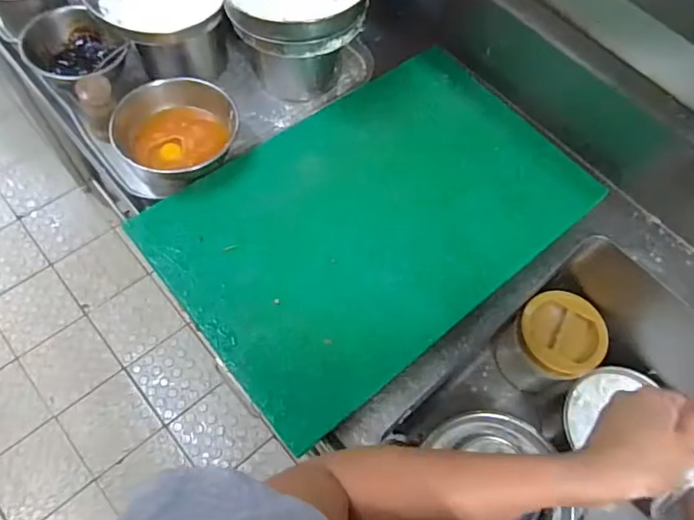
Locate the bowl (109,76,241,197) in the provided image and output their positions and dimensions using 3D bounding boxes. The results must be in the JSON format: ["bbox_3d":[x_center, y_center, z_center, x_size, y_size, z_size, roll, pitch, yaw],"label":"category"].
[{"bbox_3d":[-0.235,-0.177,0.753,0.163,0.090,0.146,-34,70,-20],"label":"bowl"}]

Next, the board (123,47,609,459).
[{"bbox_3d":[0.054,-0.076,0.740,0.583,0.026,0.366,-35,72,-21],"label":"board"}]

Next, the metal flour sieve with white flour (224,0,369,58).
[{"bbox_3d":[-0.074,-0.373,0.768,0.194,0.050,0.185,6,63,-2],"label":"metal flour sieve with white flour"}]

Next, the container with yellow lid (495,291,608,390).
[{"bbox_3d":[0.345,0.147,0.920,0.136,0.155,0.133,2,63,-4],"label":"container with yellow lid"}]

